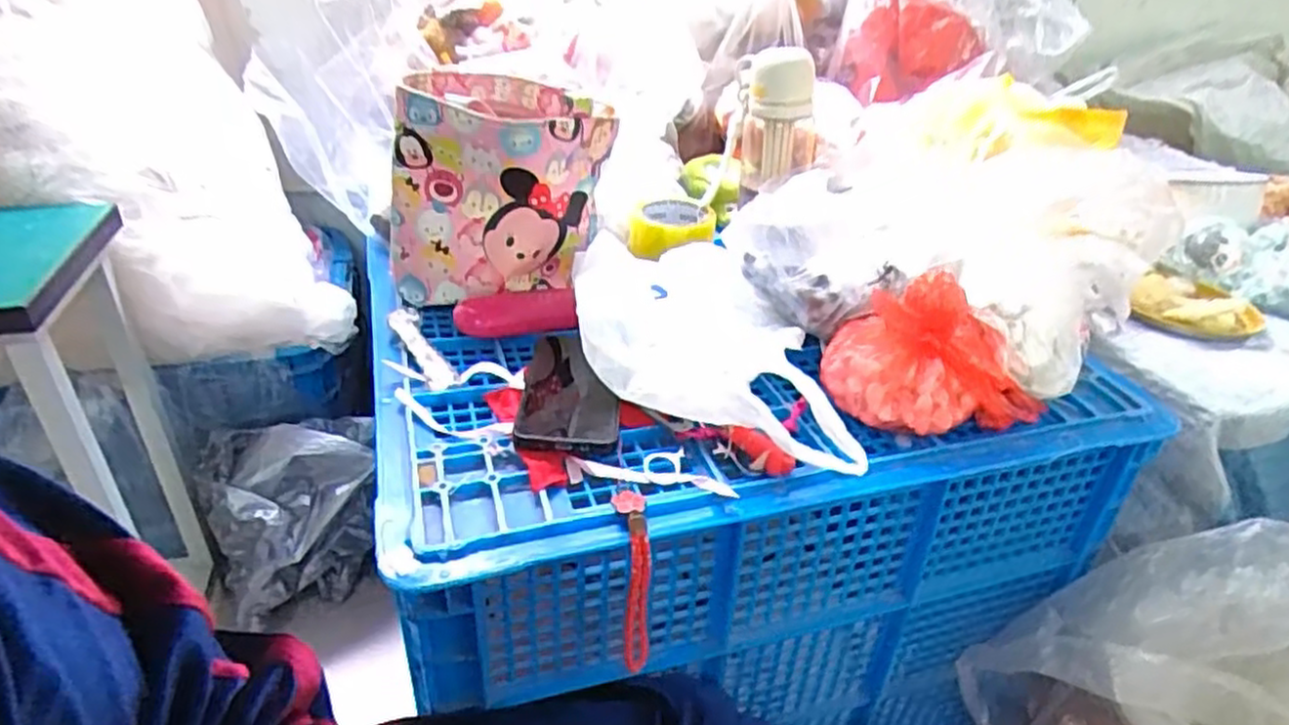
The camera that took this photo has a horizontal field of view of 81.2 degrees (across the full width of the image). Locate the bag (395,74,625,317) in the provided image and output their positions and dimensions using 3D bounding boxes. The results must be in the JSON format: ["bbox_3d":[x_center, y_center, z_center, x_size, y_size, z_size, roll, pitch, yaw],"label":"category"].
[{"bbox_3d":[-0.144,-0.176,0.766,0.215,0.185,0.145,0,33,-4],"label":"bag"}]

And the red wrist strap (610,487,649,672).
[{"bbox_3d":[-0.008,0.155,0.528,0.021,0.119,0.044,-3,9,-9],"label":"red wrist strap"}]

